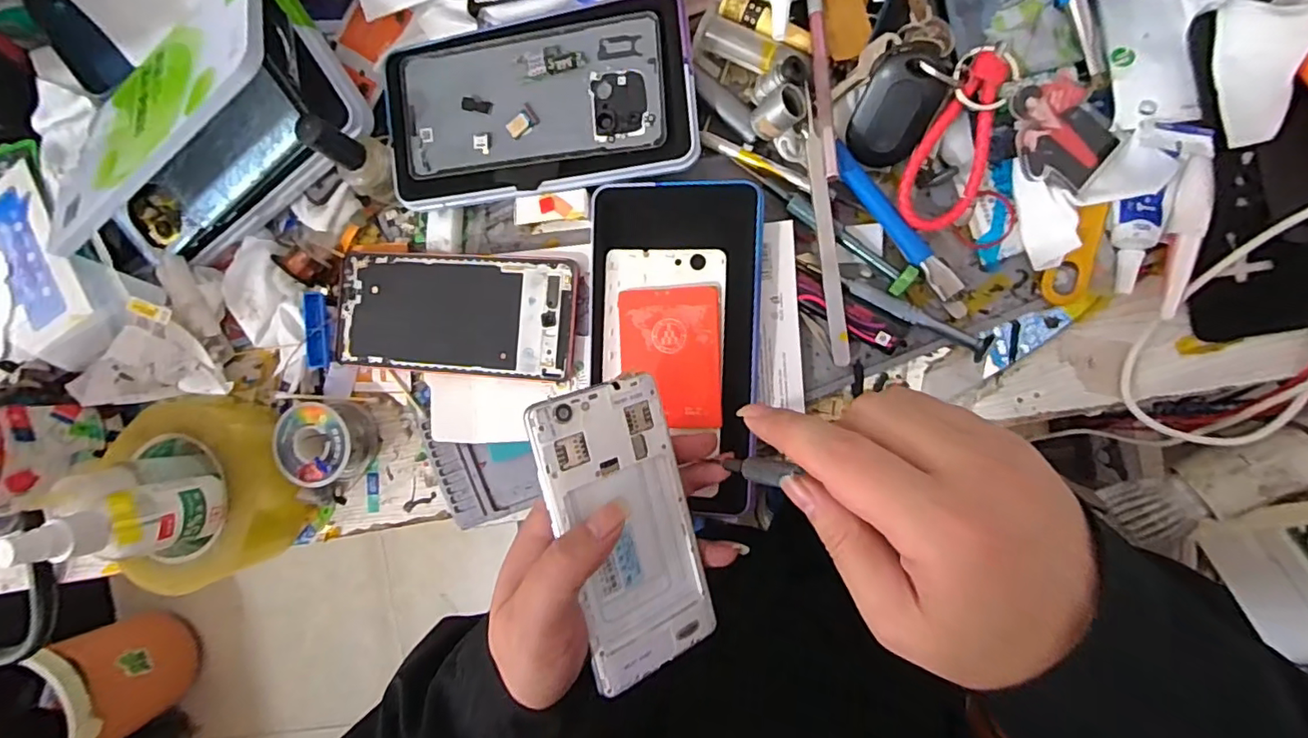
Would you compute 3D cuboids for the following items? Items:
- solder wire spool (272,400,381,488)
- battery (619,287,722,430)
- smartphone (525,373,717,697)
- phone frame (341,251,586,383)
[{"bbox_3d":[-0.214,0.048,0.369,0.047,0.033,0.053,-13,87,10],"label":"solder wire spool"},{"bbox_3d":[0.009,-0.007,0.322,0.057,0.005,0.080,-2,89,10],"label":"battery"},{"bbox_3d":[-0.012,0.077,0.272,0.069,0.006,0.140,-17,97,-30],"label":"smartphone"},{"bbox_3d":[-0.127,-0.035,0.356,0.159,0.011,0.074,5,90,10],"label":"phone frame"}]

